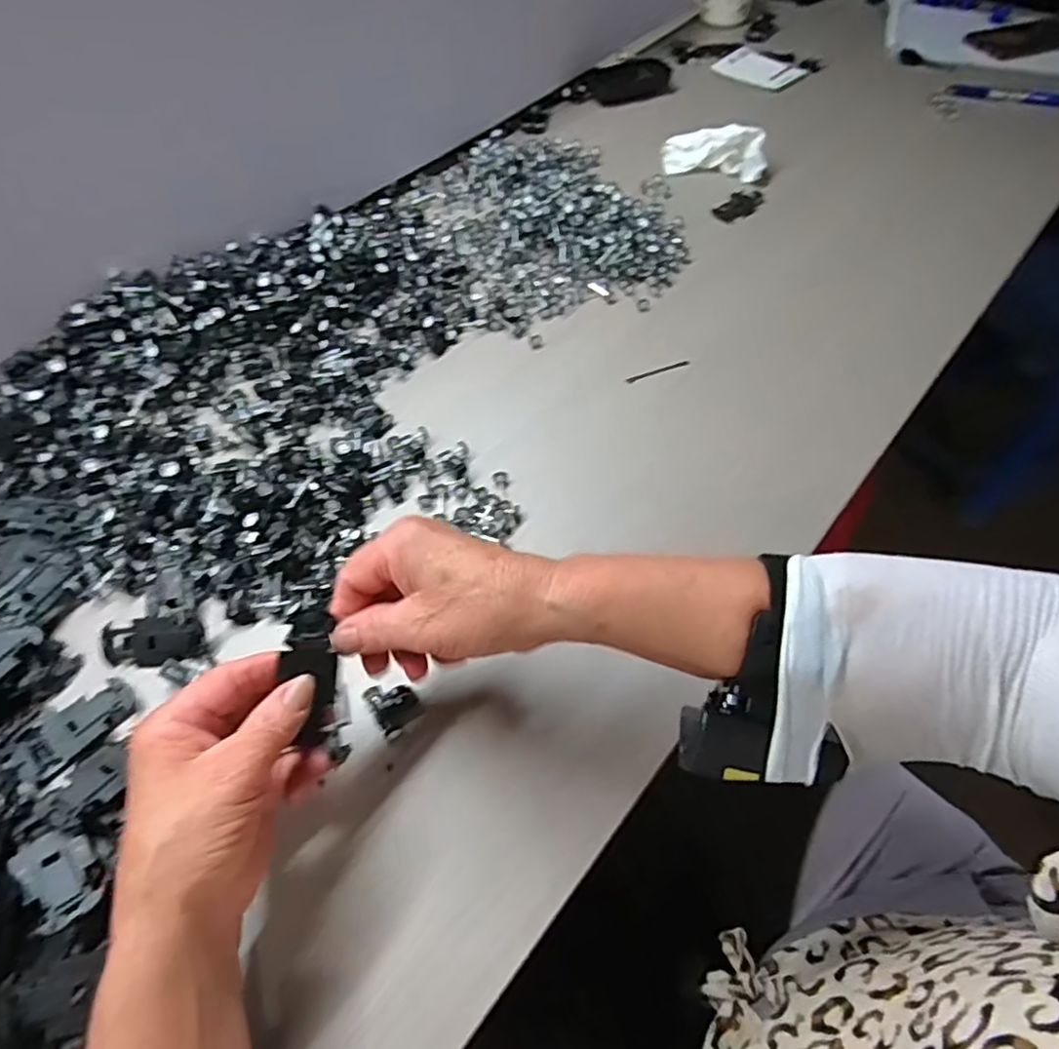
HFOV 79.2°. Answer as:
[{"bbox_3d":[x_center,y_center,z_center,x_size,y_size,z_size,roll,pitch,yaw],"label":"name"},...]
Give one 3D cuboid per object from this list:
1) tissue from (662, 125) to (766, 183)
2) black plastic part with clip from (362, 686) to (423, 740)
[{"bbox_3d":[0.205,-0.417,0.706,0.110,0.038,0.057,12,55,8],"label":"tissue"},{"bbox_3d":[-0.079,0.103,0.371,0.026,0.013,0.032,-28,59,-19],"label":"black plastic part with clip"}]

